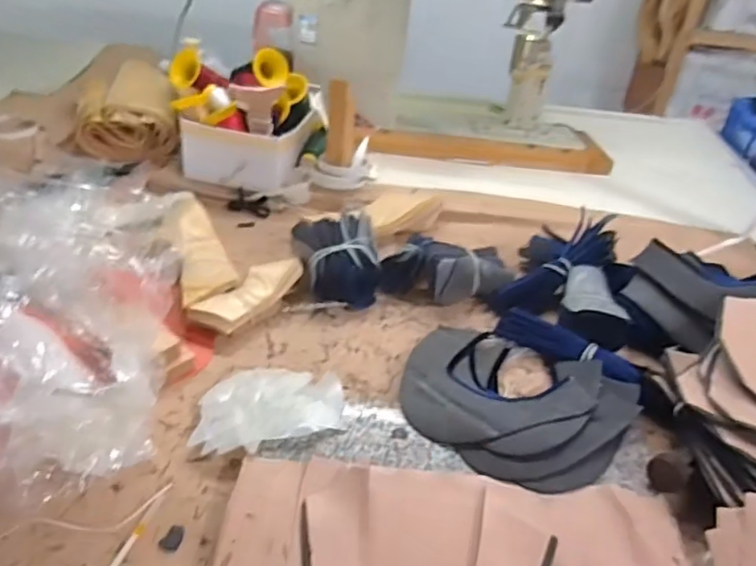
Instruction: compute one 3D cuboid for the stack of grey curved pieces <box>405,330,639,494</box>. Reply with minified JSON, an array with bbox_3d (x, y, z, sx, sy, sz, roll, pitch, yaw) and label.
[{"bbox_3d":[0.143,0.124,0.648,0.241,0.046,0.202,27,41,24],"label":"stack of grey curved pieces"}]

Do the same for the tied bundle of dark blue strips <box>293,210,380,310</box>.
[{"bbox_3d":[-0.049,-0.028,0.788,0.105,0.075,0.112,-7,39,-18],"label":"tied bundle of dark blue strips"}]

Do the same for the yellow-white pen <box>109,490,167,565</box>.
[{"bbox_3d":[-0.211,0.225,0.496,0.009,0.009,0.126,14,40,10],"label":"yellow-white pen"}]

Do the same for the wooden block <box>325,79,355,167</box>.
[{"bbox_3d":[-0.057,-0.247,0.933,0.043,0.128,0.031,6,37,-2],"label":"wooden block"}]

